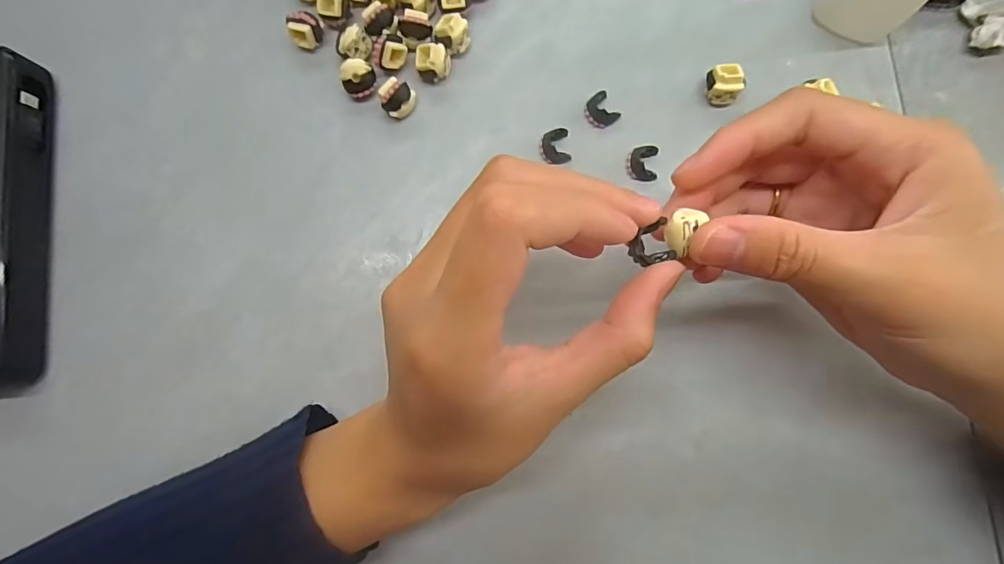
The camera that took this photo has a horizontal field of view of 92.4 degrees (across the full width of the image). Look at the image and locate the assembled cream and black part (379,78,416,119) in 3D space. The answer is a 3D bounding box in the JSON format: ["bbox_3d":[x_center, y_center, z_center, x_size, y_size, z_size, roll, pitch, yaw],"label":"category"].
[{"bbox_3d":[-0.049,-0.086,0.227,0.015,0.015,0.014,-1,83,4],"label":"assembled cream and black part"}]

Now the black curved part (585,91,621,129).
[{"bbox_3d":[0.046,-0.081,0.225,0.014,0.007,0.016,-31,82,0],"label":"black curved part"}]

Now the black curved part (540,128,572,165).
[{"bbox_3d":[0.025,-0.063,0.225,0.014,0.006,0.017,-7,82,3],"label":"black curved part"}]

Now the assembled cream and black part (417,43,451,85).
[{"bbox_3d":[-0.033,-0.104,0.227,0.014,0.013,0.013,2,83,4],"label":"assembled cream and black part"}]

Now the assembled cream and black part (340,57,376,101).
[{"bbox_3d":[-0.067,-0.096,0.228,0.013,0.015,0.015,13,84,6],"label":"assembled cream and black part"}]

